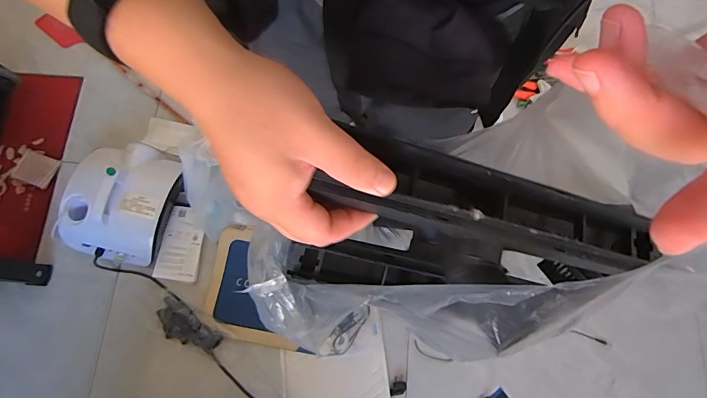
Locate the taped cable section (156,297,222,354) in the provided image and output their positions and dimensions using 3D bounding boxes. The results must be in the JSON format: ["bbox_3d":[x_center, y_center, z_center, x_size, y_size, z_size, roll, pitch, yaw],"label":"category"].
[{"bbox_3d":[-0.423,0.326,1.055,0.181,0.033,0.081,30,75,7],"label":"taped cable section"}]

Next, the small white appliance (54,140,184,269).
[{"bbox_3d":[-0.605,0.000,1.091,0.245,0.144,0.309,14,74,2],"label":"small white appliance"}]

